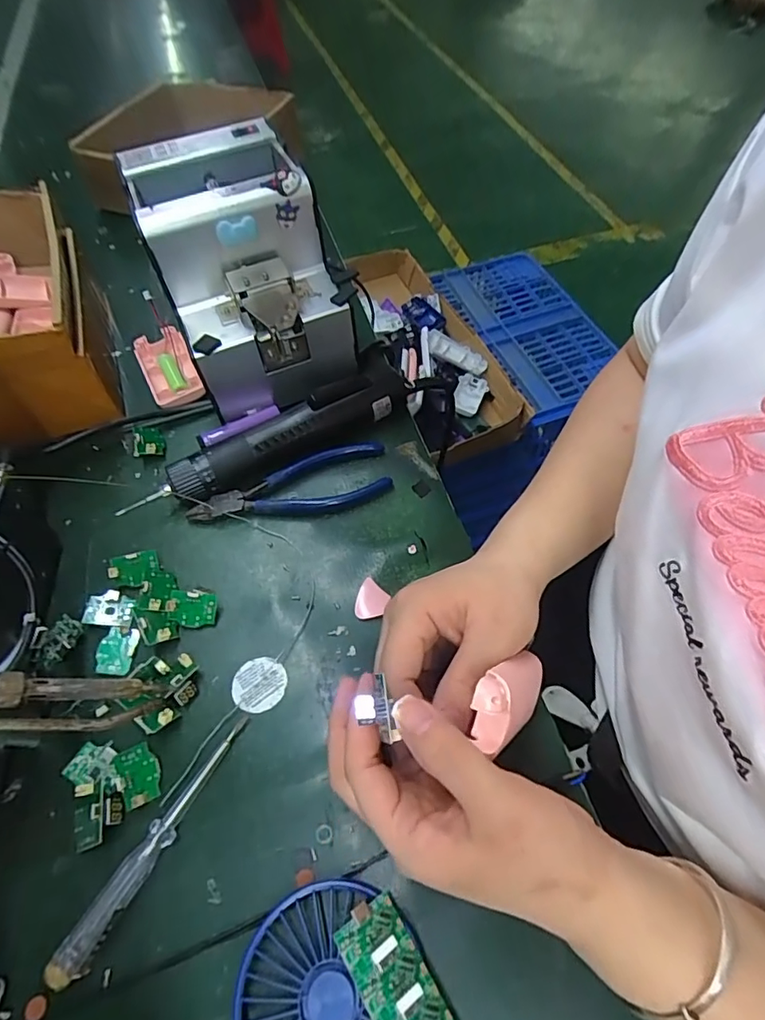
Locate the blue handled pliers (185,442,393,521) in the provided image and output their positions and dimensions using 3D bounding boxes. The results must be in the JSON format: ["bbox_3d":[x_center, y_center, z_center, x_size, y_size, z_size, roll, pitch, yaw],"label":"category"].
[{"bbox_3d":[-0.067,-0.012,0.393,0.152,0.013,0.049,-21,58,-11],"label":"blue handled pliers"}]

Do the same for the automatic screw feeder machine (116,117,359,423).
[{"bbox_3d":[-0.111,-0.192,0.428,0.126,0.152,0.166,-20,58,-10],"label":"automatic screw feeder machine"}]

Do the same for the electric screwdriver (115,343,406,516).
[{"bbox_3d":[-0.081,-0.060,0.410,0.222,0.040,0.049,-27,60,-14],"label":"electric screwdriver"}]

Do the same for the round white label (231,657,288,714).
[{"bbox_3d":[-0.077,0.108,0.321,0.033,0.004,0.033,-1,57,2],"label":"round white label"}]

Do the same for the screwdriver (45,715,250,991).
[{"bbox_3d":[-0.121,0.173,0.277,0.018,0.008,0.136,24,61,17],"label":"screwdriver"}]

